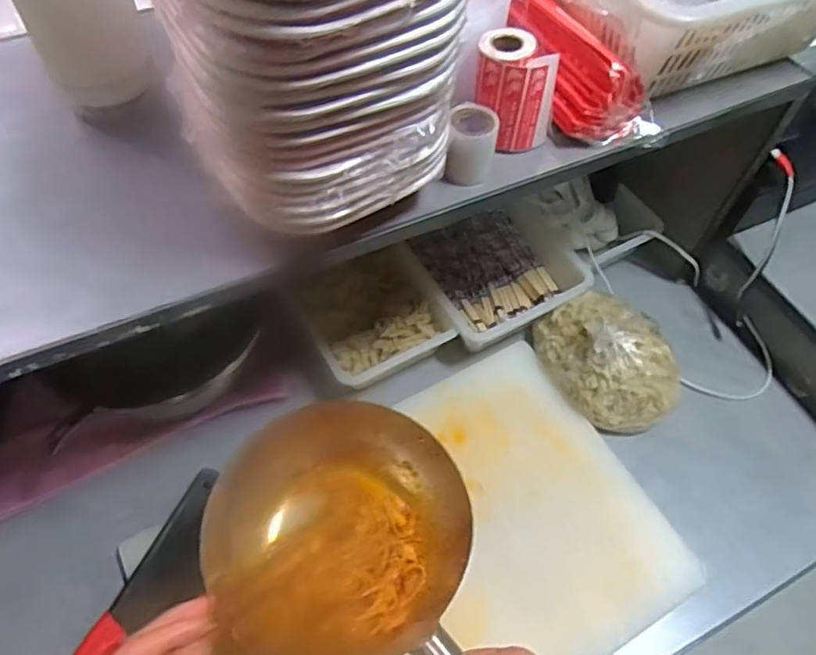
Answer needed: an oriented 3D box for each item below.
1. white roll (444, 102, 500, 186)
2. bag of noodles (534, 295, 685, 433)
[{"bbox_3d":[0.055,-0.155,0.520,0.041,0.052,0.044,1,56,-2],"label":"white roll"},{"bbox_3d":[0.260,0.041,0.788,0.143,0.095,0.185,-29,62,-20],"label":"bag of noodles"}]

